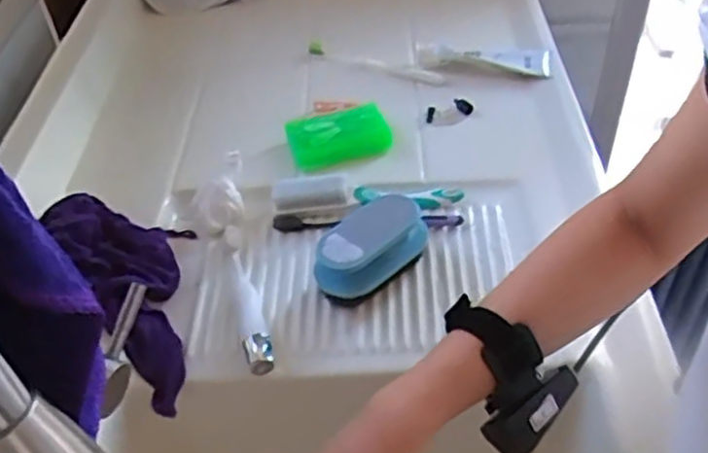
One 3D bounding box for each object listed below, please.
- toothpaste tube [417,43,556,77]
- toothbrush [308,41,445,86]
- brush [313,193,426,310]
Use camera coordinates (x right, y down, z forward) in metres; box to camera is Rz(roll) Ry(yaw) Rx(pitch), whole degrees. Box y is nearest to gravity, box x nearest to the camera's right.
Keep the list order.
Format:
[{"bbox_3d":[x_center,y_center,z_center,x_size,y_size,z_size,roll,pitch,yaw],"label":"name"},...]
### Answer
[{"bbox_3d":[0.157,-0.207,0.856,0.162,0.025,0.041,7,45,11],"label":"toothpaste tube"},{"bbox_3d":[0.027,-0.204,0.871,0.181,0.019,0.026,15,47,20],"label":"toothbrush"},{"bbox_3d":[0.015,0.022,0.617,0.113,0.046,0.061,-35,52,-29],"label":"brush"}]

